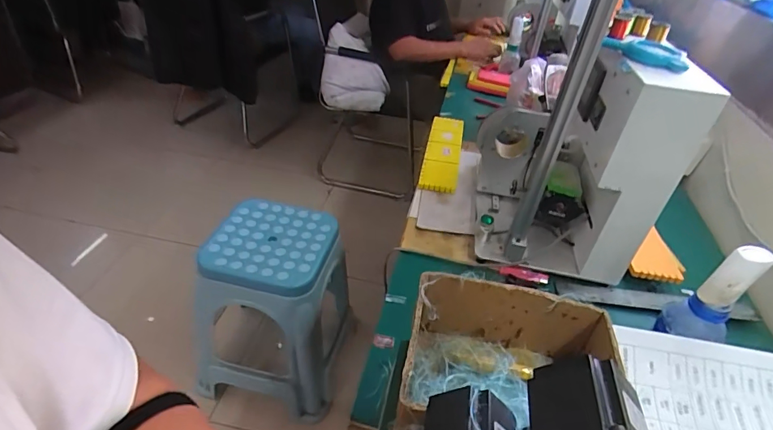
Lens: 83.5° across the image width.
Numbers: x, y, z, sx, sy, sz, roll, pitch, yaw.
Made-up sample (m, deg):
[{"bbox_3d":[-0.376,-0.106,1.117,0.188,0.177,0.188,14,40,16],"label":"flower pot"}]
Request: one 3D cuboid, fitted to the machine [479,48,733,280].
[{"bbox_3d":[0.283,-0.093,0.699,0.224,0.331,0.235,8,38,3],"label":"machine"}]

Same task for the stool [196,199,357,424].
[{"bbox_3d":[-0.261,0.232,1.114,0.322,0.410,0.367,6,38,0],"label":"stool"}]

